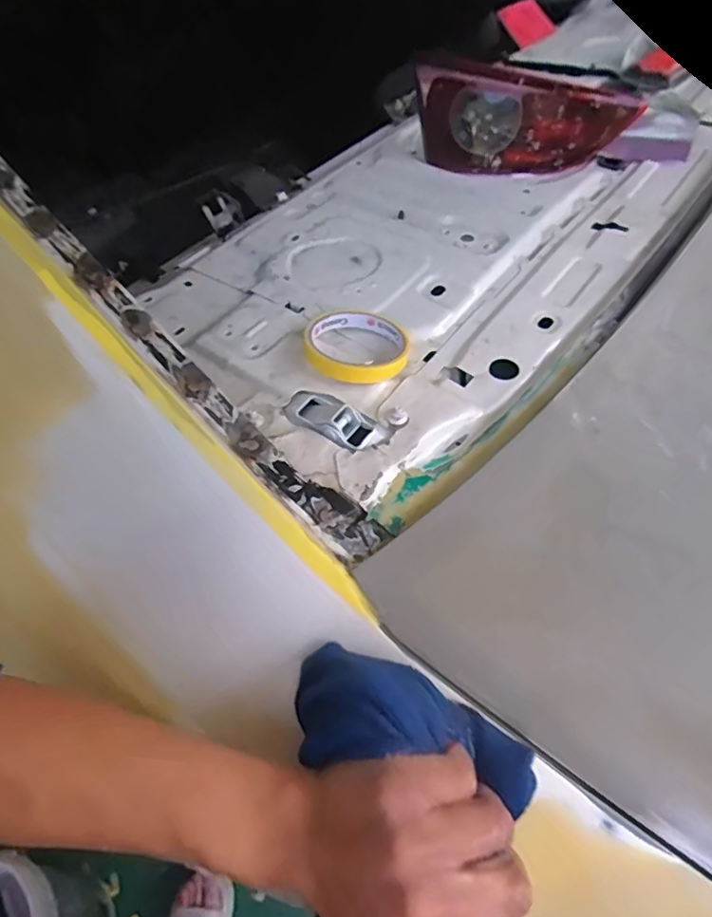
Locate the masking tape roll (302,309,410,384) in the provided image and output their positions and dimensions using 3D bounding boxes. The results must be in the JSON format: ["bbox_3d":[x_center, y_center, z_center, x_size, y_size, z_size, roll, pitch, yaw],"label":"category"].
[{"bbox_3d":[0.000,-0.099,0.445,0.085,0.020,0.088,-1,53,2],"label":"masking tape roll"}]

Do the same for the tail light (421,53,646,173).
[{"bbox_3d":[0.196,-0.399,0.625,0.255,0.086,0.073,9,54,10],"label":"tail light"}]

